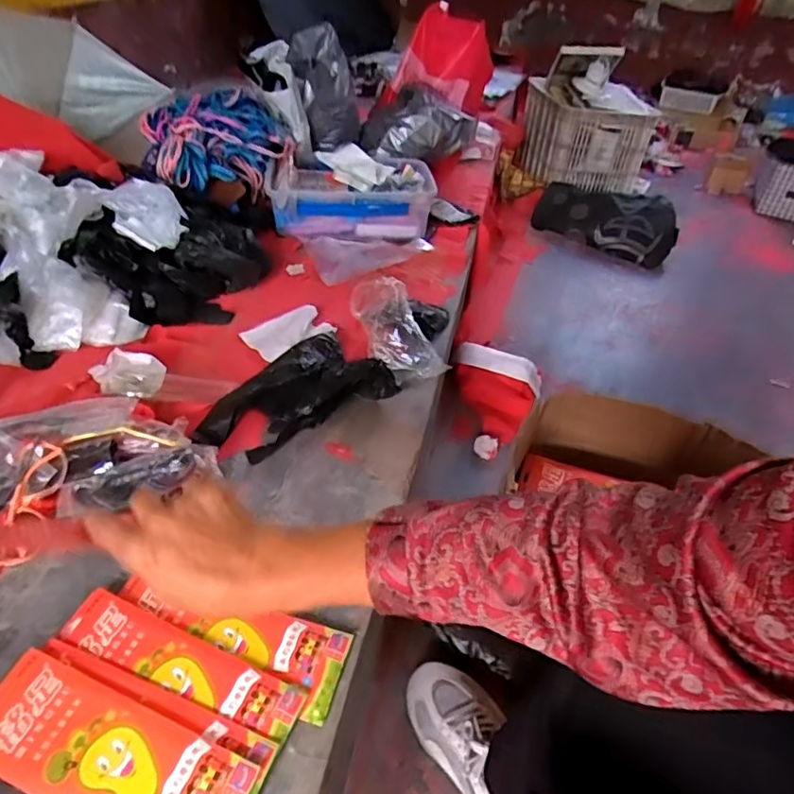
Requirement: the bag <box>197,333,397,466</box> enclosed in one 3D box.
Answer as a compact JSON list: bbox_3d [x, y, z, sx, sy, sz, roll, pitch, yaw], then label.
[{"bbox_3d":[-0.160,-0.012,0.833,0.278,0.053,0.161,-25,48,-31],"label":"bag"}]

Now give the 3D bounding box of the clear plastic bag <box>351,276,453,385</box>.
[{"bbox_3d":[-0.007,-0.117,0.989,0.107,0.038,0.224,-14,58,-21],"label":"clear plastic bag"}]

